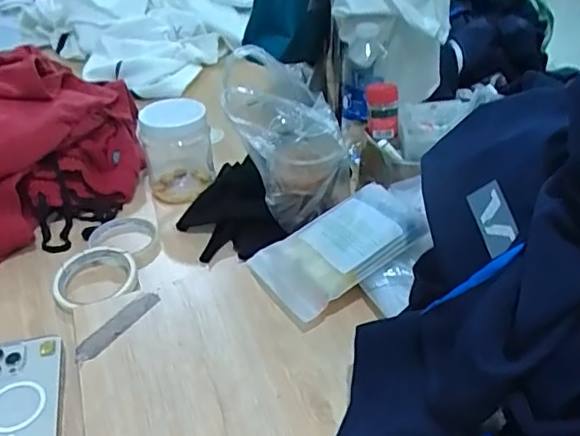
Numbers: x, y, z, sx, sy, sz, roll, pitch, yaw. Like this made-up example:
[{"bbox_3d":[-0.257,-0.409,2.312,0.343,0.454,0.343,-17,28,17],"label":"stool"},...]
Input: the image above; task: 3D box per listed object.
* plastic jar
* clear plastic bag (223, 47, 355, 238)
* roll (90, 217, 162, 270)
[{"bbox_3d":[-0.160,-0.101,0.811,0.094,0.131,0.095,-1,36,1],"label":"plastic jar"},{"bbox_3d":[0.004,-0.080,0.667,0.144,0.190,0.076,-8,37,-9],"label":"clear plastic bag"},{"bbox_3d":[-0.212,0.027,0.739,0.097,0.023,0.097,-1,36,1],"label":"roll"}]

